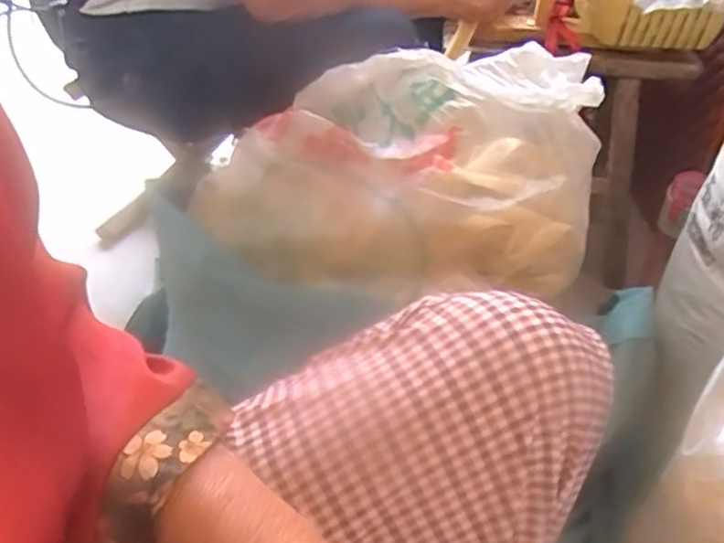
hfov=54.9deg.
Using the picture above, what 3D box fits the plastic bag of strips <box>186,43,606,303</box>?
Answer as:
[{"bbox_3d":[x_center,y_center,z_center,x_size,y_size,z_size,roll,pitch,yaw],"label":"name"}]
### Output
[{"bbox_3d":[0.034,-0.100,0.714,0.433,0.218,0.169,0,39,-1],"label":"plastic bag of strips"}]

